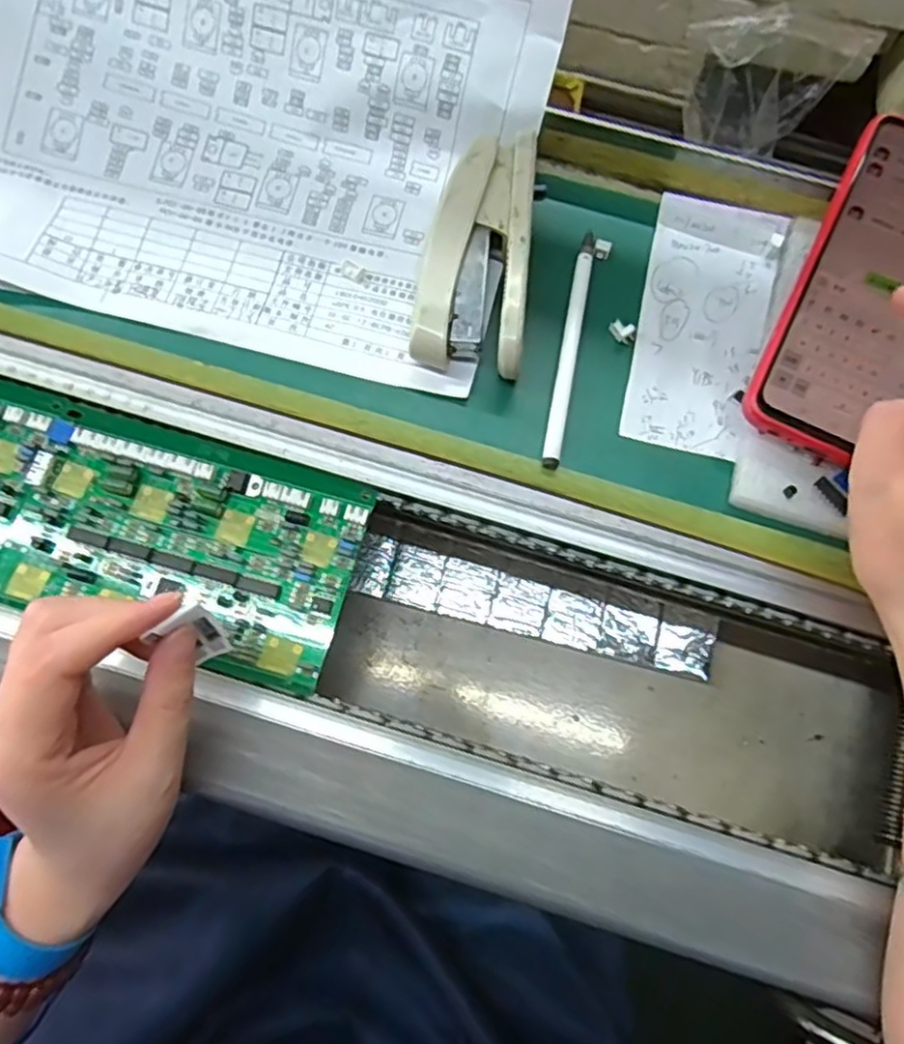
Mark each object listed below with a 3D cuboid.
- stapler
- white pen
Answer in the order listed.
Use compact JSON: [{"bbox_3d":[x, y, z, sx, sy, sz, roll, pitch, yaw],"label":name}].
[{"bbox_3d":[0.015,-0.125,0.329,0.049,0.028,0.111,11,79,1],"label":"stapler"},{"bbox_3d":[0.057,-0.085,0.330,0.008,0.011,0.126,12,79,2],"label":"white pen"}]

